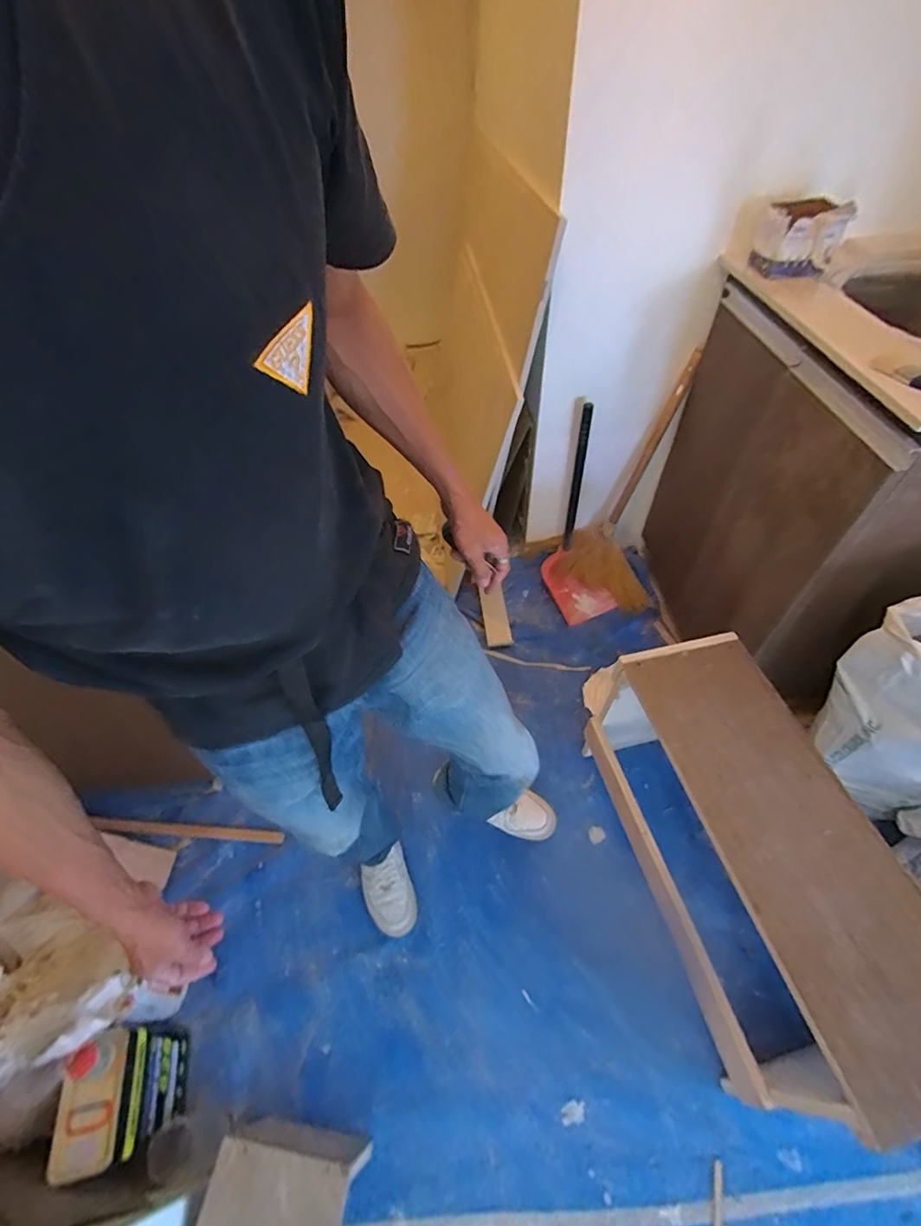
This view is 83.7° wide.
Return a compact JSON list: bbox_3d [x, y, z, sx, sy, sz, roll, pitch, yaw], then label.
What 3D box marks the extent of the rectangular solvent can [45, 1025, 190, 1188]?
[{"bbox_3d":[-0.555,0.805,0.863,0.096,0.246,0.163,-15,52,-10],"label":"rectangular solvent can"}]

